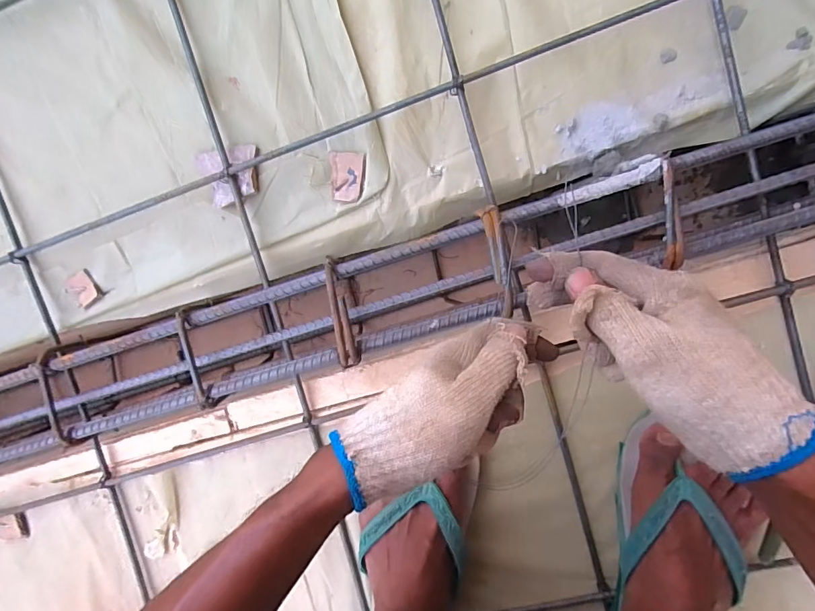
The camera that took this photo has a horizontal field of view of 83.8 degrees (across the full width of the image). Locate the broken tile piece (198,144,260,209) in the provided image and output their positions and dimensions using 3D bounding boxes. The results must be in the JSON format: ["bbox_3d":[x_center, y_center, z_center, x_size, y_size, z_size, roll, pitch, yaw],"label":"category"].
[{"bbox_3d":[-0.178,-0.129,0.453,0.062,0.015,0.054,-10,95,8],"label":"broken tile piece"}]

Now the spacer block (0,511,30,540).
[{"bbox_3d":[-0.453,0.254,0.520,0.036,0.009,0.036,-1,96,7],"label":"spacer block"}]

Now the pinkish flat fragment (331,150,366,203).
[{"bbox_3d":[-0.060,-0.127,0.448,0.034,0.005,0.047,10,97,6],"label":"pinkish flat fragment"}]

